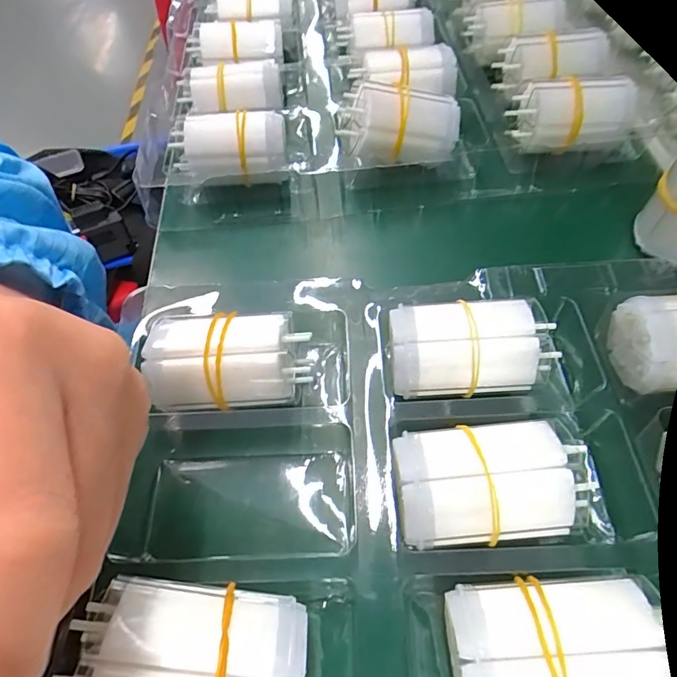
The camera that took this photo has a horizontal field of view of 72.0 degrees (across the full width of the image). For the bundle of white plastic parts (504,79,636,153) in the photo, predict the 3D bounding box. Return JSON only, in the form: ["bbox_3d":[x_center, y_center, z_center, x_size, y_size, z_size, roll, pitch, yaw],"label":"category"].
[{"bbox_3d":[0.134,-0.125,0.271,0.060,0.040,0.032,-2,58,2],"label":"bundle of white plastic parts"}]

